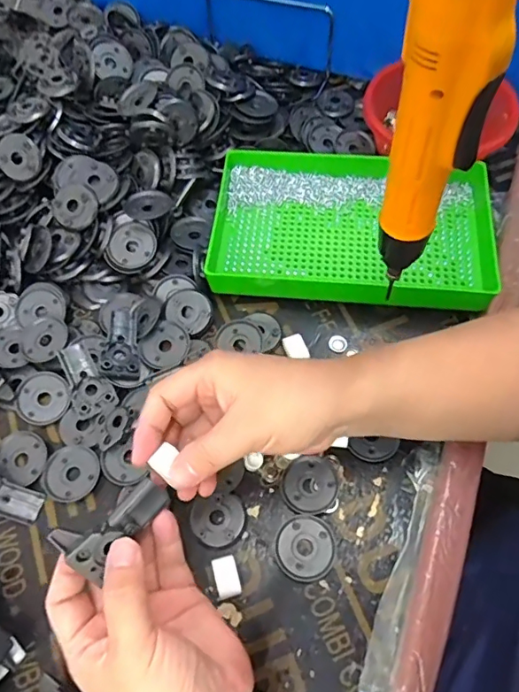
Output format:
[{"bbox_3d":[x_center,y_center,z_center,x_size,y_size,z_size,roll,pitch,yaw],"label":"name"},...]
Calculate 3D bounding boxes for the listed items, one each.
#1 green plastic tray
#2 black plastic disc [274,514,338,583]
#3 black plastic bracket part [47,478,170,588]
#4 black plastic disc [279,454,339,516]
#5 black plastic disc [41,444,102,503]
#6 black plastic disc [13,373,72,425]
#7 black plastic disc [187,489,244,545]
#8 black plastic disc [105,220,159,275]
[{"bbox_3d":[0.085,-0.111,0.463,0.251,0.028,0.148,5,63,5],"label":"green plastic tray"},{"bbox_3d":[0.033,0.145,0.360,0.042,0.006,0.044,-1,63,2],"label":"black plastic disc"},{"bbox_3d":[-0.081,0.102,0.287,0.063,0.015,0.029,-31,68,-27],"label":"black plastic bracket part"},{"bbox_3d":[0.038,0.104,0.377,0.041,0.009,0.042,-1,63,2],"label":"black plastic disc"},{"bbox_3d":[-0.145,0.098,0.389,0.043,0.004,0.042,-1,63,2],"label":"black plastic disc"},{"bbox_3d":[-0.180,0.043,0.419,0.042,0.010,0.043,-1,63,2],"label":"black plastic disc"},{"bbox_3d":[-0.031,0.127,0.370,0.038,0.007,0.036,-1,63,2],"label":"black plastic disc"},{"bbox_3d":[-0.115,-0.089,0.454,0.041,0.008,0.047,22,83,3],"label":"black plastic disc"}]

